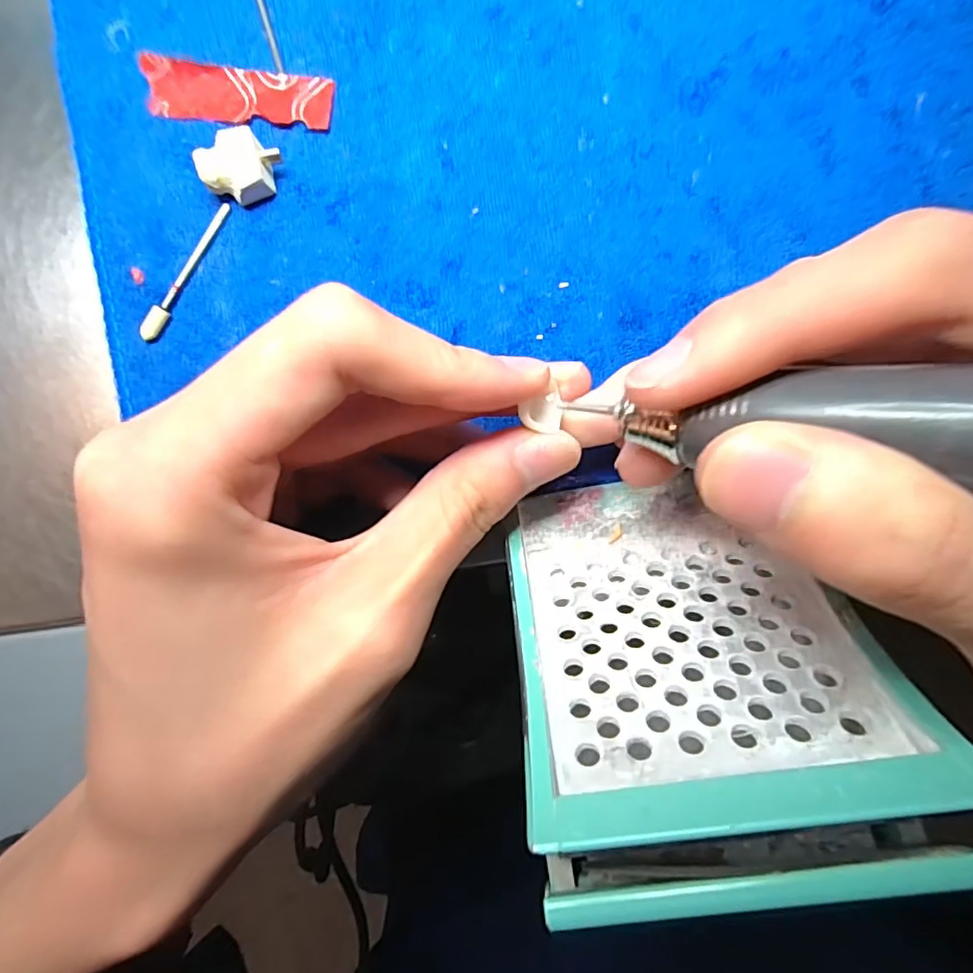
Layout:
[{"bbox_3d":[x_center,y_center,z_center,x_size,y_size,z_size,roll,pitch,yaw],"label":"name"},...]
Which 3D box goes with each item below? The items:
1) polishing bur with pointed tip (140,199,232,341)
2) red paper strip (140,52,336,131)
[{"bbox_3d":[-0.092,-0.066,0.170,0.005,0.004,0.048,30,89,6],"label":"polishing bur with pointed tip"},{"bbox_3d":[-0.075,-0.120,0.168,0.058,0.005,0.016,7,88,6],"label":"red paper strip"}]

